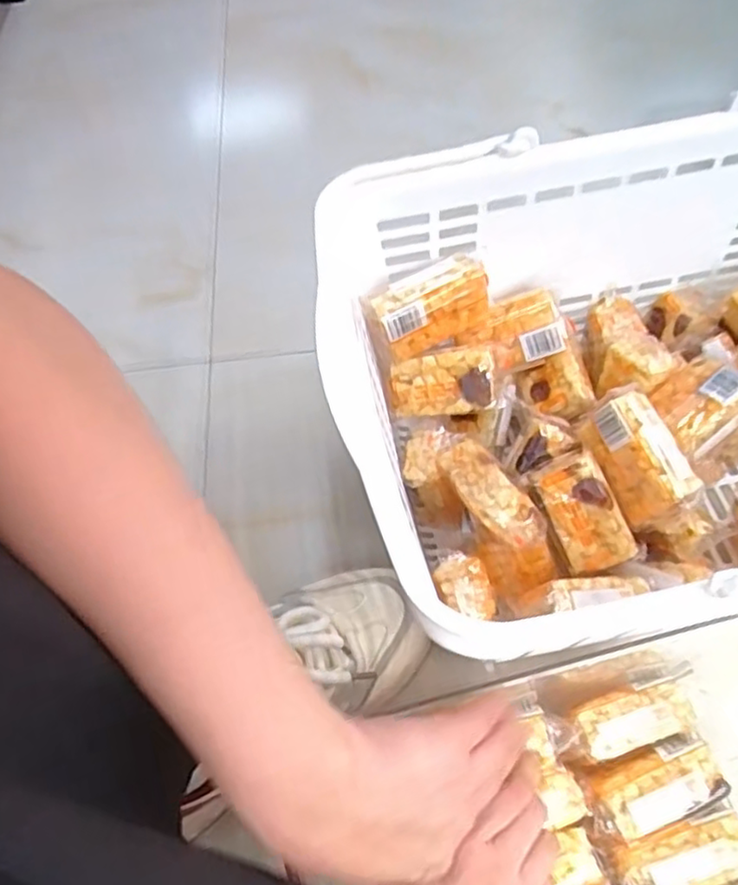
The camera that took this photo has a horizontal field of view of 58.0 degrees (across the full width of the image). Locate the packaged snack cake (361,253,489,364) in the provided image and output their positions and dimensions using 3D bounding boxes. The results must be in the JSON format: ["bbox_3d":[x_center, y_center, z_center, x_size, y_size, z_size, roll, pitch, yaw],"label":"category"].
[{"bbox_3d":[0.042,-0.096,0.477,0.084,0.045,0.035,-23,62,-10],"label":"packaged snack cake"}]

